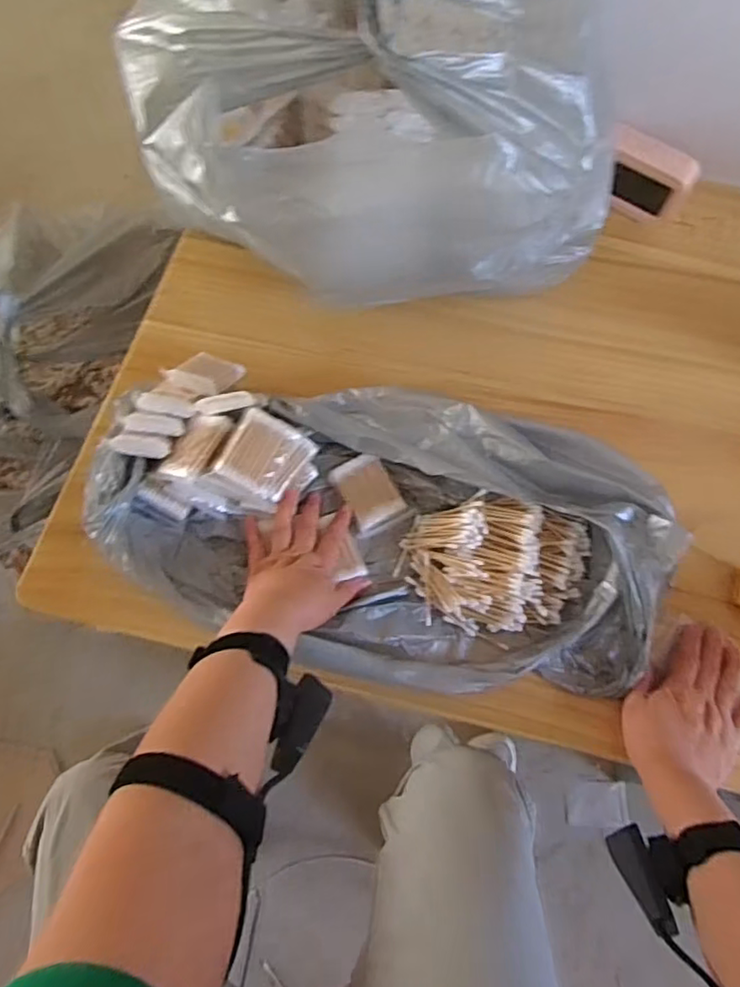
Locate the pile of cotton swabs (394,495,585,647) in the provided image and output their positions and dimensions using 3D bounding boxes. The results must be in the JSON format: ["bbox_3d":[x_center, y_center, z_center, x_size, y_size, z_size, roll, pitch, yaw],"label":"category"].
[{"bbox_3d":[0.124,0.070,0.611,0.179,0.048,0.133,13,67,2],"label":"pile of cotton swabs"}]

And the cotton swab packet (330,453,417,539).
[{"bbox_3d":[0.001,-0.002,0.646,0.060,0.014,0.079,-24,71,-12],"label":"cotton swab packet"}]

